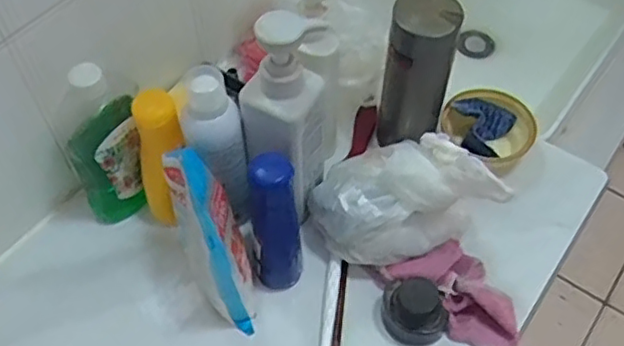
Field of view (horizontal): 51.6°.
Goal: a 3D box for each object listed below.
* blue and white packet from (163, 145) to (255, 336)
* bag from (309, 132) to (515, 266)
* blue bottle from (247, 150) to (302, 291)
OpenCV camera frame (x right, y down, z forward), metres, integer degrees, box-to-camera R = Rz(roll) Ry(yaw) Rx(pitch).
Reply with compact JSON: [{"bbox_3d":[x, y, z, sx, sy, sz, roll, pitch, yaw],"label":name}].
[{"bbox_3d":[-0.086,0.060,0.574,0.055,0.154,0.119,-17,56,-11],"label":"blue and white packet"},{"bbox_3d":[0.083,0.030,0.605,0.161,0.122,0.107,30,60,19],"label":"bag"},{"bbox_3d":[-0.033,0.049,0.587,0.046,0.151,0.053,-8,55,-6],"label":"blue bottle"}]

